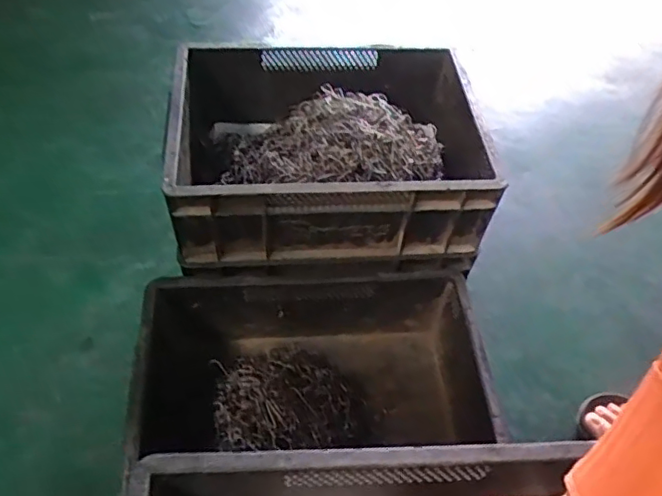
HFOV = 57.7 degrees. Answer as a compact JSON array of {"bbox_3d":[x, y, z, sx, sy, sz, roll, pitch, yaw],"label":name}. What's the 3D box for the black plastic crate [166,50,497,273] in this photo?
[{"bbox_3d":[0.004,-0.116,0.696,0.352,0.118,0.272,-1,51,-5],"label":"black plastic crate"}]

